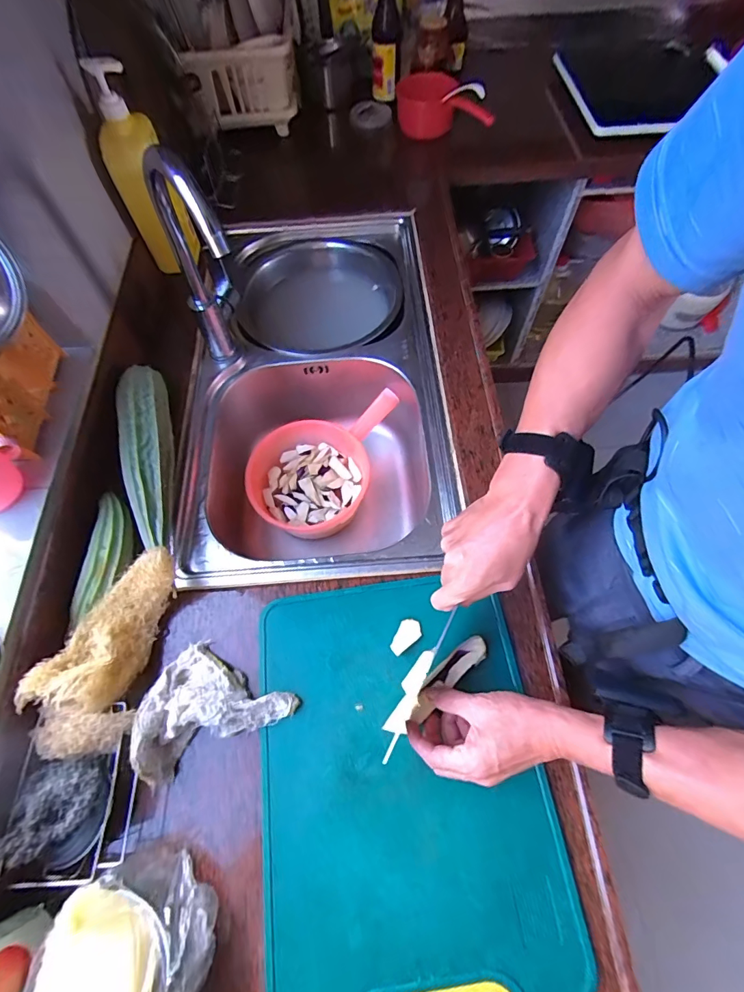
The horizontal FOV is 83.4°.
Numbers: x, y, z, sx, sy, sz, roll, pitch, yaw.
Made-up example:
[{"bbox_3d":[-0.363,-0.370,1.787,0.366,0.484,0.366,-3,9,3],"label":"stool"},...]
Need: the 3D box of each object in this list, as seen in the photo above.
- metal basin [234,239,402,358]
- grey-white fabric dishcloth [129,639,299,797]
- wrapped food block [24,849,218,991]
[{"bbox_3d":[-0.103,-0.365,0.867,0.298,0.146,0.312,0,64,1],"label":"metal basin"},{"bbox_3d":[-0.183,0.221,0.465,0.160,0.041,0.116,-26,67,-11],"label":"grey-white fabric dishcloth"},{"bbox_3d":[-0.215,0.396,0.363,0.129,0.091,0.111,-14,65,-6],"label":"wrapped food block"}]

